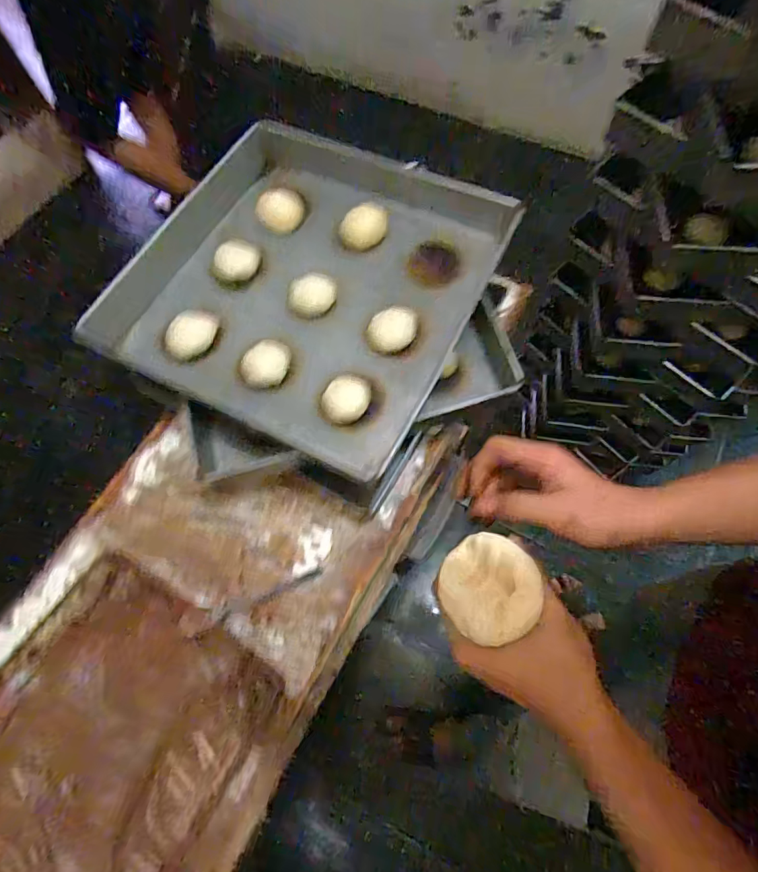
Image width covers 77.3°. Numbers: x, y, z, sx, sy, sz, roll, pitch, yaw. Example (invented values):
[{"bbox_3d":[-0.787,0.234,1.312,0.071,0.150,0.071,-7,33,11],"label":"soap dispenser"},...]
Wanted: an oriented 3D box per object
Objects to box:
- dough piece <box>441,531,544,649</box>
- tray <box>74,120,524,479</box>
[{"bbox_3d":[0.075,0.105,0.331,0.064,0.020,0.067,-1,67,2],"label":"dough piece"},{"bbox_3d":[-0.105,-0.214,0.641,0.435,0.068,0.415,24,70,12],"label":"tray"}]

